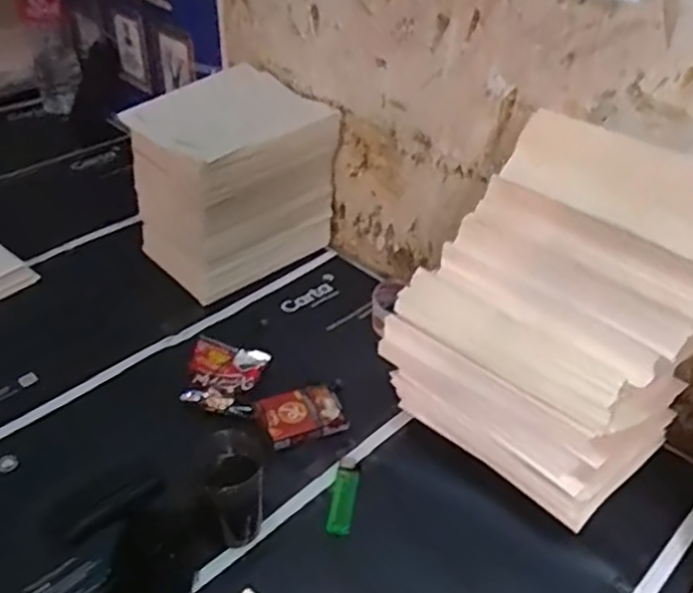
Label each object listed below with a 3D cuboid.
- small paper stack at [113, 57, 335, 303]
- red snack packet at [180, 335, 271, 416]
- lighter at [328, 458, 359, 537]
[{"bbox_3d":[-0.156,-0.156,0.940,0.228,0.228,0.187,-29,46,-32],"label":"small paper stack"},{"bbox_3d":[-0.139,0.088,0.764,0.078,0.025,0.102,4,38,5],"label":"red snack packet"},{"bbox_3d":[-0.002,0.194,0.662,0.023,0.012,0.080,5,38,6],"label":"lighter"}]

